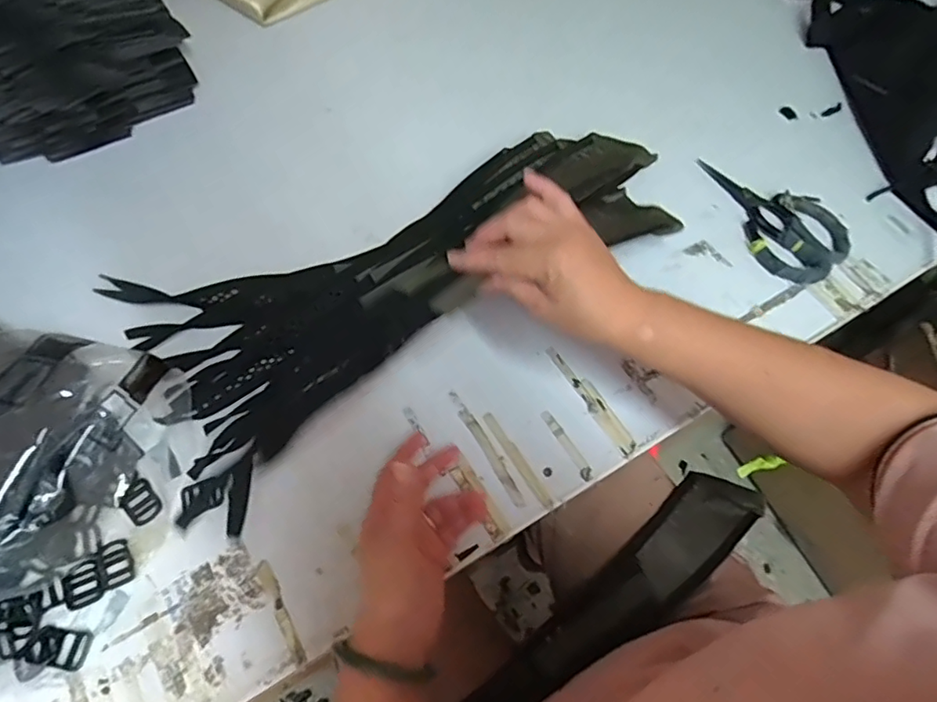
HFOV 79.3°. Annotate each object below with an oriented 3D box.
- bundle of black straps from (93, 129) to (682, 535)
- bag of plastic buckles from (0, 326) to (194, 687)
[{"bbox_3d":[-0.050,-0.094,0.564,0.530,0.039,0.247,-32,70,-10],"label":"bundle of black straps"},{"bbox_3d":[-0.383,0.102,0.457,0.260,0.074,0.267,18,66,6],"label":"bag of plastic buckles"}]

